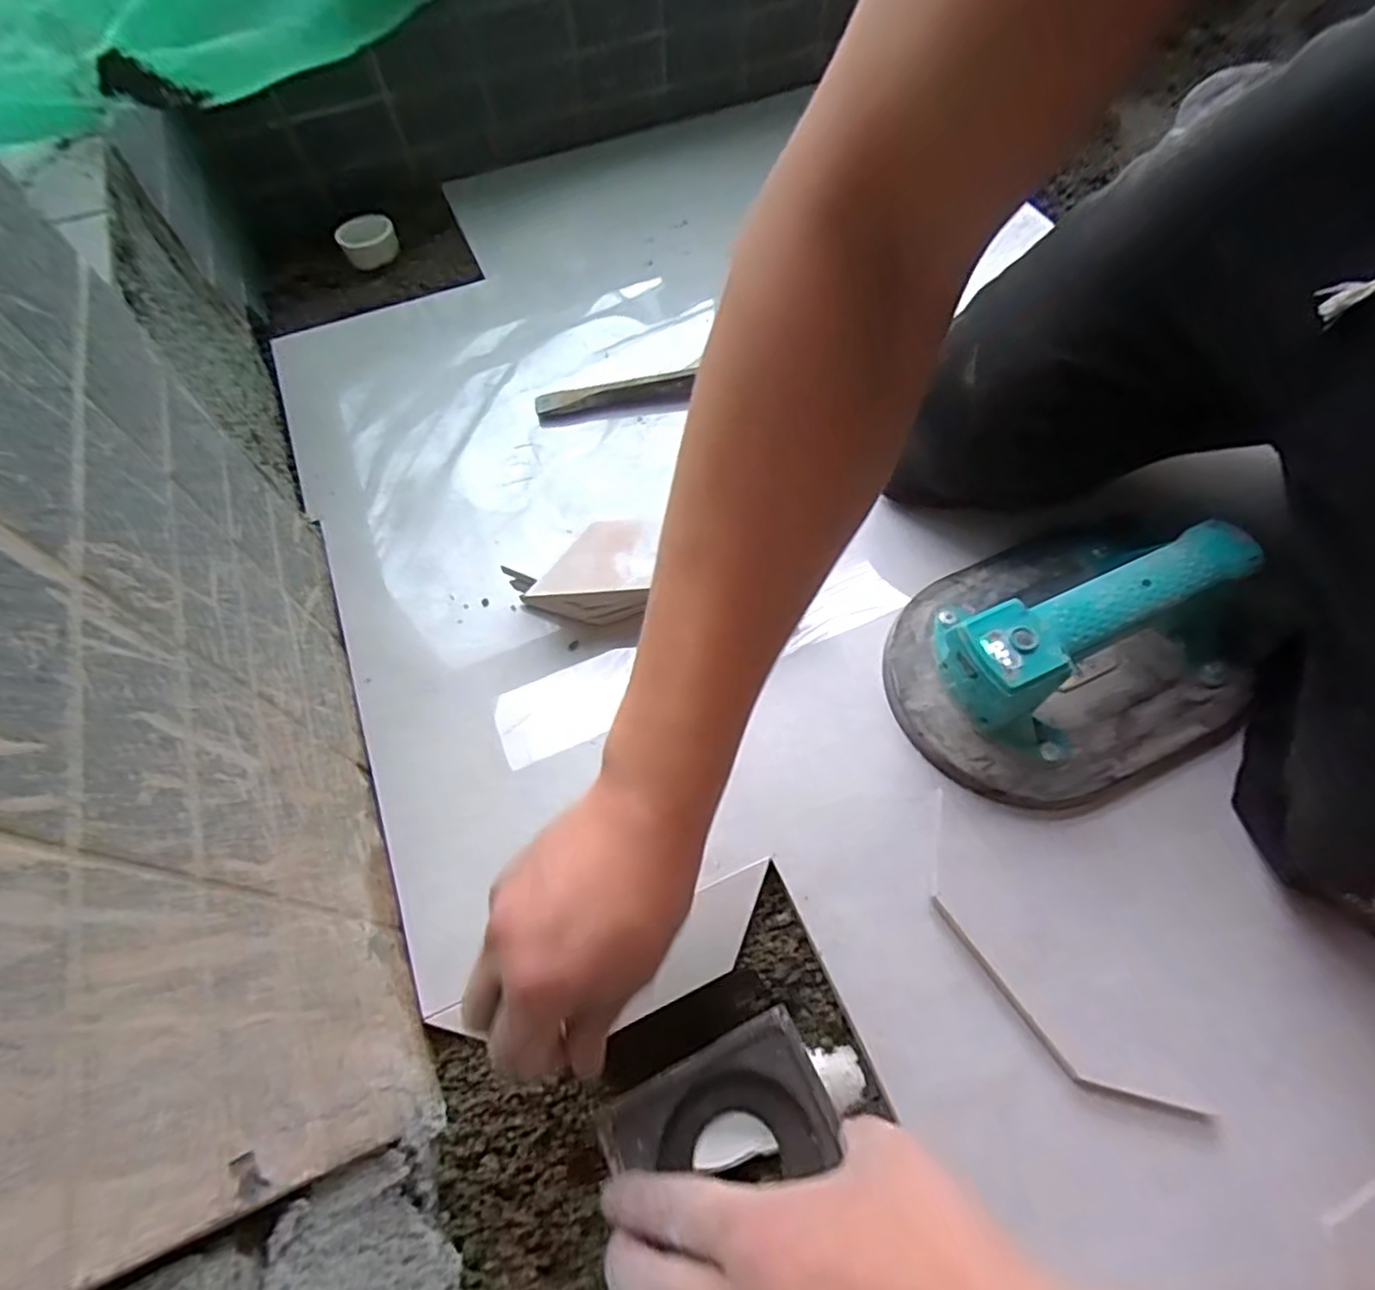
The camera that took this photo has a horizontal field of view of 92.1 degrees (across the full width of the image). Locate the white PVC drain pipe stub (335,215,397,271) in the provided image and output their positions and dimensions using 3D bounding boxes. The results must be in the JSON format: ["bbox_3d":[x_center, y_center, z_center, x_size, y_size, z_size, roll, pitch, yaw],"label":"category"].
[{"bbox_3d":[-0.334,-0.424,0.693,0.055,0.026,0.048,-28,65,-12],"label":"white PVC drain pipe stub"}]

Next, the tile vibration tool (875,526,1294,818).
[{"bbox_3d":[0.241,-0.007,0.397,0.226,0.078,0.168,-31,65,-12],"label":"tile vibration tool"}]

